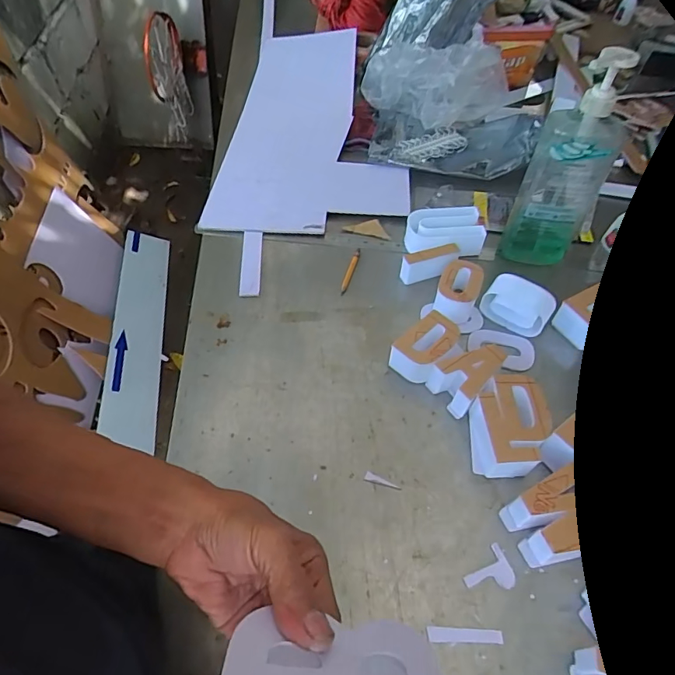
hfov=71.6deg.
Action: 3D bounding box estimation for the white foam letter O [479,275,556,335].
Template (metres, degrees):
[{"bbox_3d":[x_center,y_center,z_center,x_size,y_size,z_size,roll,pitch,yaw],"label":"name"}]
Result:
[{"bbox_3d":[0.240,-0.042,0.627,0.086,0.052,0.046,28,58,19],"label":"white foam letter O"}]

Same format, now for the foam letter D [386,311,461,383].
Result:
[{"bbox_3d":[0.109,0.013,0.581,0.052,0.042,0.086,36,61,23],"label":"foam letter D"}]

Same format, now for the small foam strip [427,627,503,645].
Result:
[{"bbox_3d":[0.114,0.267,0.419,0.066,0.004,0.011,2,53,0],"label":"small foam strip"}]

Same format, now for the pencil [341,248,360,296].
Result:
[{"bbox_3d":[0.019,-0.098,0.690,0.010,0.004,0.090,14,54,10],"label":"pencil"}]

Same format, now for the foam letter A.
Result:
[{"bbox_3d":[0.154,0.043,0.562,0.087,0.044,0.059,-38,62,-25],"label":"foam letter A"}]

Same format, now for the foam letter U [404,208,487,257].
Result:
[{"bbox_3d":[0.162,-0.161,0.711,0.116,0.044,0.067,6,53,3],"label":"foam letter U"}]

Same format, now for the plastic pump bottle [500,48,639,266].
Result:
[{"bbox_3d":[0.301,-0.221,0.618,0.100,0.272,0.078,27,57,18],"label":"plastic pump bottle"}]

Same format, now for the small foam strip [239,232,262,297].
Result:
[{"bbox_3d":[-0.128,-0.111,0.693,0.029,0.012,0.123,-2,53,-2],"label":"small foam strip"}]

